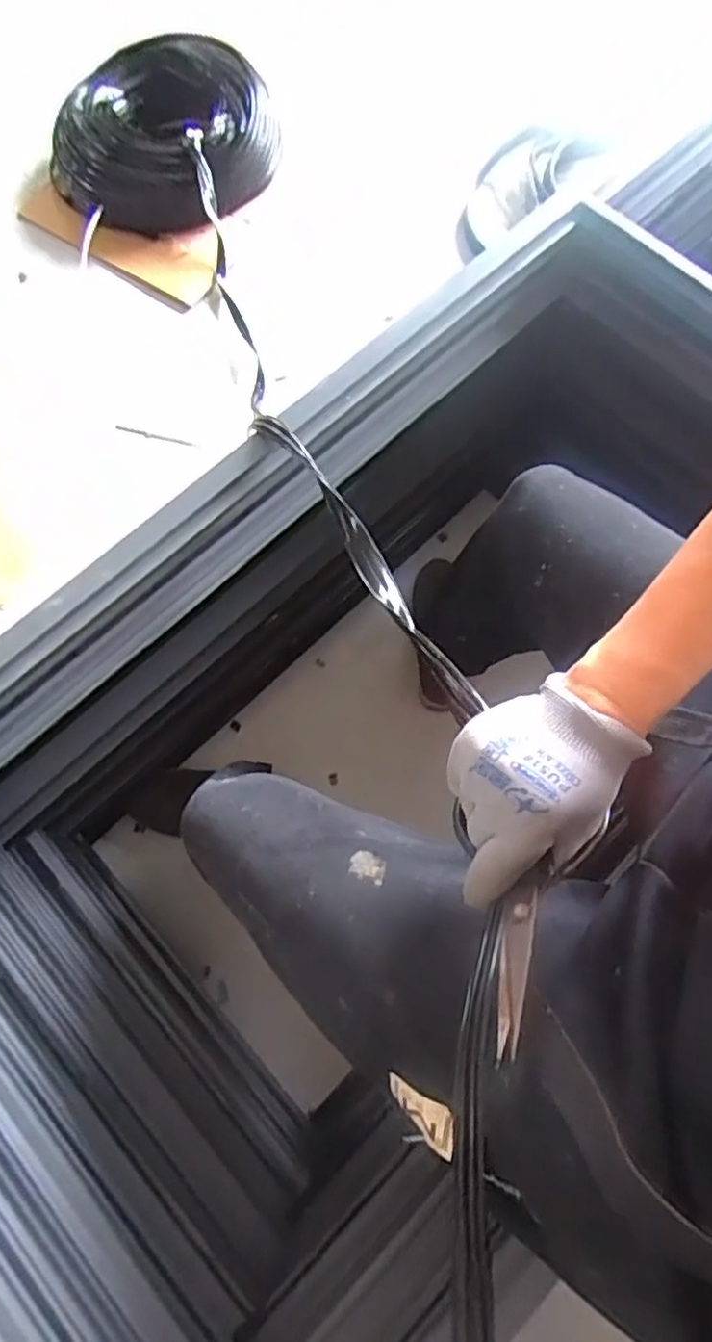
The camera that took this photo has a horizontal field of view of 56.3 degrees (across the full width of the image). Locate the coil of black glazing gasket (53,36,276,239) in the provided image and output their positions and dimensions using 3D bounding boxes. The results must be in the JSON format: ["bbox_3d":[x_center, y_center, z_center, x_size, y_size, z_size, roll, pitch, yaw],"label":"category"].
[{"bbox_3d":[-0.402,-1.120,1.388,0.428,0.127,0.422,0,72,1],"label":"coil of black glazing gasket"}]

